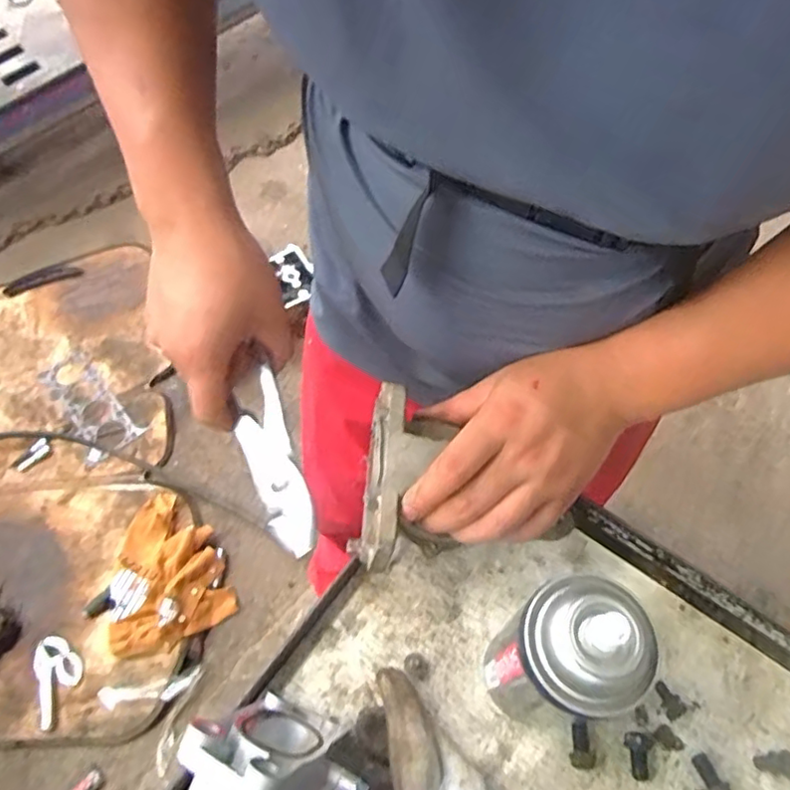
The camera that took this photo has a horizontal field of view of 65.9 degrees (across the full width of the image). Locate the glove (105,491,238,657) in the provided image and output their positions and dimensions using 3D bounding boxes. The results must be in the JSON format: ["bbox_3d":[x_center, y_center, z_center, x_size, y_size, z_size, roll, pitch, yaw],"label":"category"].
[{"bbox_3d":[-0.499,0.364,1.293,0.245,0.059,0.325,-21,62,-12],"label":"glove"}]

